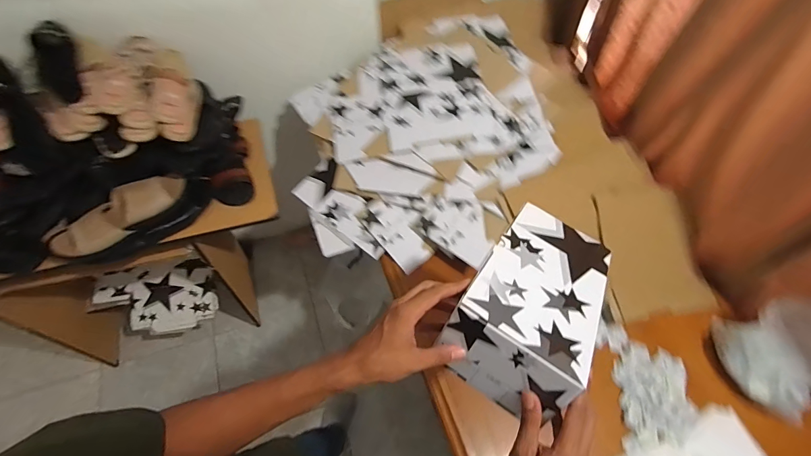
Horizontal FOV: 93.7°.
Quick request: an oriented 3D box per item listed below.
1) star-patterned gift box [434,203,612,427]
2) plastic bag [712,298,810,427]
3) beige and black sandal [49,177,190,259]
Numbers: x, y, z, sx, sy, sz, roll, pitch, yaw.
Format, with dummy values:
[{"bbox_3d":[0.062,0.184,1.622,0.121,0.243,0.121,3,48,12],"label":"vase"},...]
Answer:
[{"bbox_3d":[0.172,0.085,0.503,0.143,0.093,0.279,31,44,15],"label":"star-patterned gift box"},{"bbox_3d":[0.764,0.273,0.784,0.129,0.181,0.213,-8,58,-10],"label":"plastic bag"},{"bbox_3d":[-0.668,-0.032,0.889,0.299,0.069,0.096,-29,63,-21],"label":"beige and black sandal"}]

